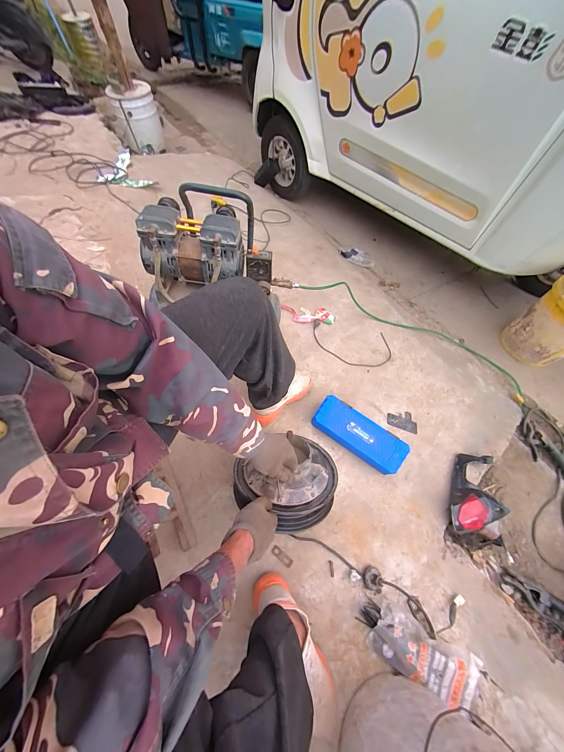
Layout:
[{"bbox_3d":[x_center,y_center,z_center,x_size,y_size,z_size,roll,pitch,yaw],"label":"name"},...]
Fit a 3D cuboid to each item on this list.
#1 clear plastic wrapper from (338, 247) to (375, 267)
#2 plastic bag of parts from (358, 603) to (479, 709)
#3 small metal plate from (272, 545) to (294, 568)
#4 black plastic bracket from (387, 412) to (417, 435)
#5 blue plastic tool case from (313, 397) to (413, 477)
[{"bbox_3d":[0.478,-0.761,1.625,0.236,0.026,0.139,32,72,6],"label":"clear plastic wrapper"},{"bbox_3d":[0.317,0.642,0.591,0.257,0.058,0.112,19,62,20],"label":"plastic bag of parts"},{"bbox_3d":[0.001,0.489,0.685,0.064,0.004,0.021,36,66,14],"label":"small metal plate"},{"bbox_3d":[0.469,0.173,0.984,0.119,0.017,0.083,11,63,2],"label":"black plastic bracket"},{"bbox_3d":[0.258,0.198,0.860,0.315,0.068,0.128,32,89,11],"label":"blue plastic tool case"}]

